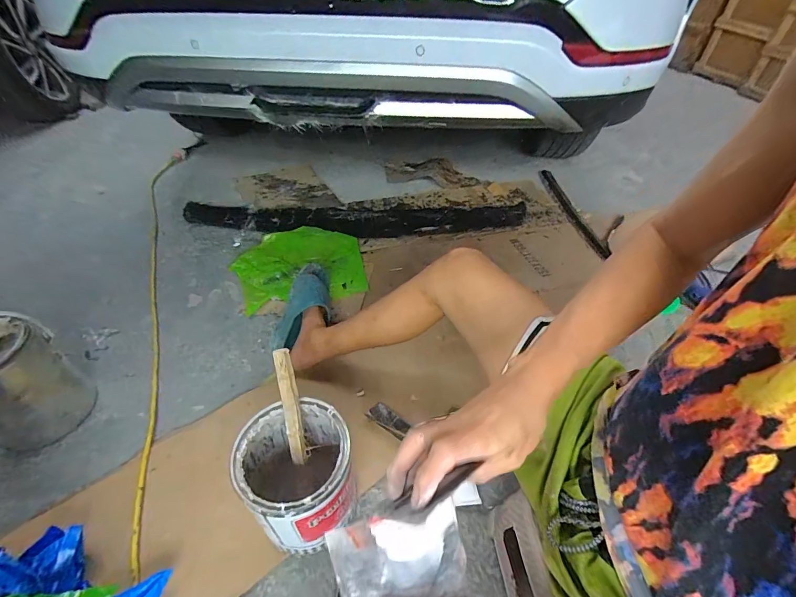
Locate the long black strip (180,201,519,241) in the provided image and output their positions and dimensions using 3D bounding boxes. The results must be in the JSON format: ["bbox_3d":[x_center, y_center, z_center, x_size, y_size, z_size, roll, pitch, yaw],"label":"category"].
[{"bbox_3d":[-0.148,-0.282,1.296,1.206,0.035,0.195,-1,45,-1],"label":"long black strip"}]

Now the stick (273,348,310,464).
[{"bbox_3d":[-0.160,0.167,0.554,0.026,0.204,0.012,-4,22,-4],"label":"stick"}]

